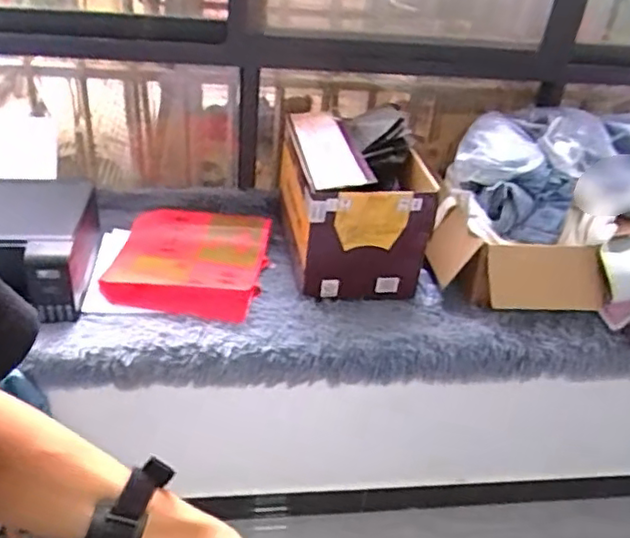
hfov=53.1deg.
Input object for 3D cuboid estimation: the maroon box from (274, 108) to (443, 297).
[{"bbox_3d":[0.088,-0.169,1.503,0.299,0.327,0.373,-1,34,-11],"label":"maroon box"}]

